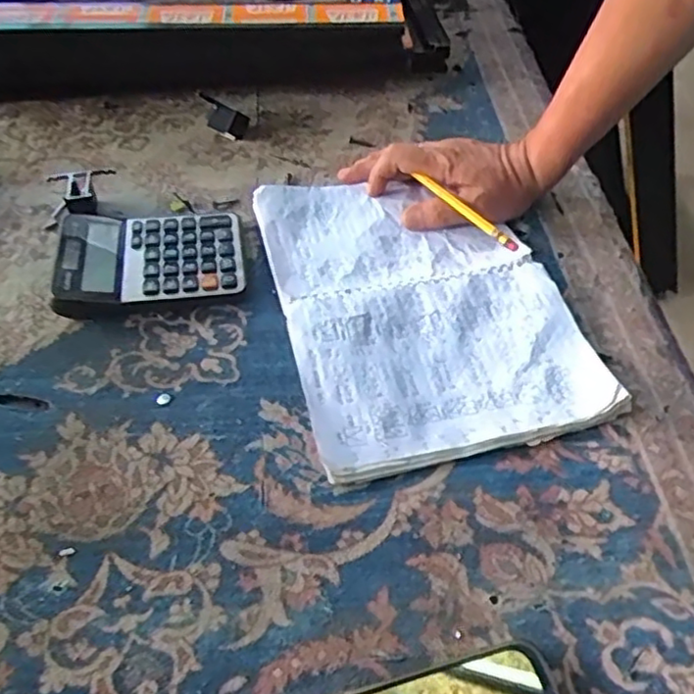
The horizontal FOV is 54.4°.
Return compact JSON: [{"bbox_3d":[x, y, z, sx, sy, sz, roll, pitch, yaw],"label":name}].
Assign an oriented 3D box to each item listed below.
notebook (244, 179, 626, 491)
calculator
[{"bbox_3d":[0.049,-0.043,0.512,0.197,0.017,0.292,-11,49,-9],"label":"notebook"},{"bbox_3d":[-0.153,-0.075,0.533,0.137,0.032,0.108,-9,49,-7],"label":"calculator"}]

